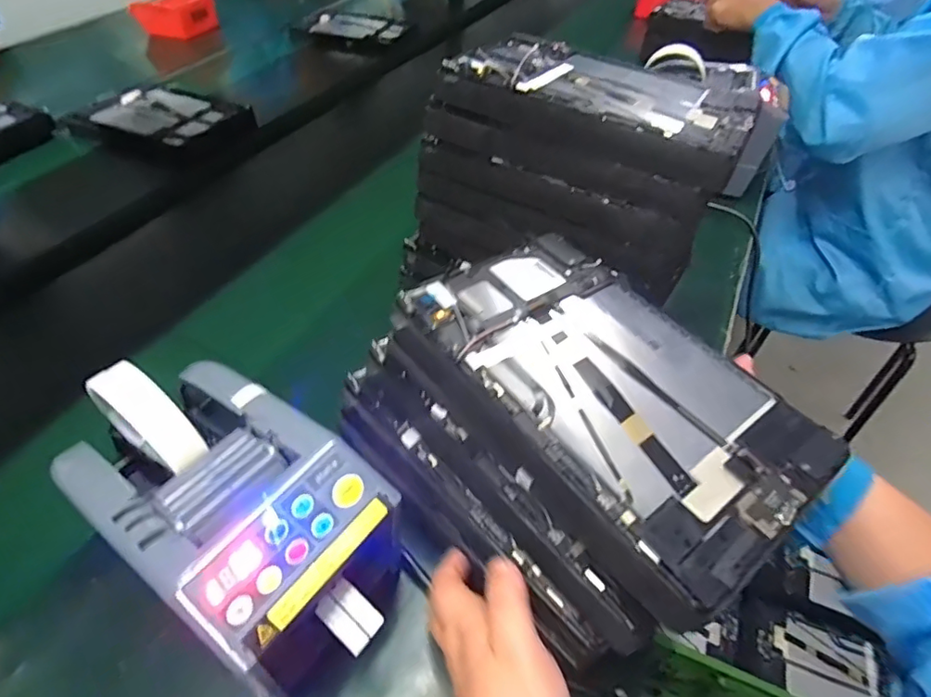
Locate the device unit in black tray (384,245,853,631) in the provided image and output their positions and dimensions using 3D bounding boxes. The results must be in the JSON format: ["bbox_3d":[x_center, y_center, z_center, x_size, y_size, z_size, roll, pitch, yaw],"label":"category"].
[{"bbox_3d":[0.084,0.018,0.327,0.151,0.033,0.234,-31,55,-26],"label":"device unit in black tray"}]

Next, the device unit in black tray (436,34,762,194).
[{"bbox_3d":[0.116,-0.211,0.452,0.240,0.035,0.159,22,51,18],"label":"device unit in black tray"}]

